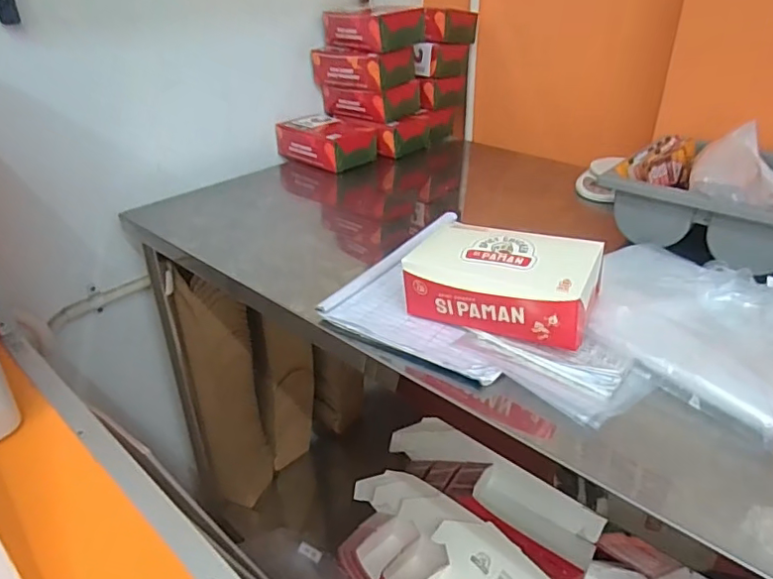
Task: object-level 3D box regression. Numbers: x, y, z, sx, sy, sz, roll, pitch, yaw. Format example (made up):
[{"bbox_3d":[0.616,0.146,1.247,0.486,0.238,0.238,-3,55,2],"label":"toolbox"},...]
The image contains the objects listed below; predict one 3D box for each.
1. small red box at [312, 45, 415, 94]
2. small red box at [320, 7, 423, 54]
[{"bbox_3d":[-0.045,-0.435,1.088,0.182,0.068,0.119,21,36,31],"label":"small red box"},{"bbox_3d":[-0.028,-0.502,1.065,0.117,0.063,0.173,-22,37,-33],"label":"small red box"}]

